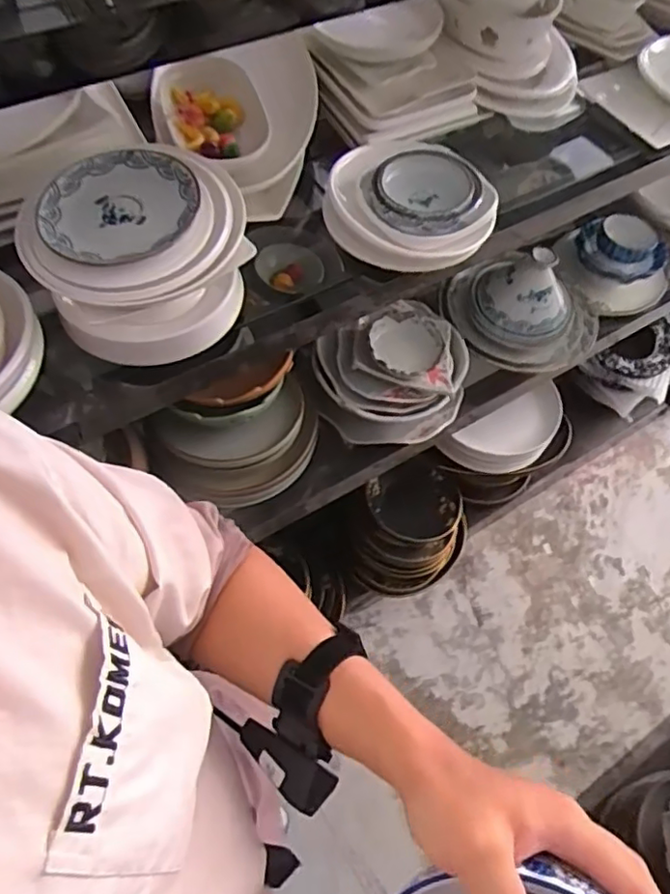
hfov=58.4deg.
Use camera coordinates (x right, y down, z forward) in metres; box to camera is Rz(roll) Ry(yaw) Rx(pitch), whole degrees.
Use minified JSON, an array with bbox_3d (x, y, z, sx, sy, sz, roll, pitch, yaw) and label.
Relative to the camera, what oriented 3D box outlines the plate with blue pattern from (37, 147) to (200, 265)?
[{"bbox_3d":[-0.239,-0.270,0.668,0.167,0.024,0.181,1,61,-3],"label":"plate with blue pattern"}]

